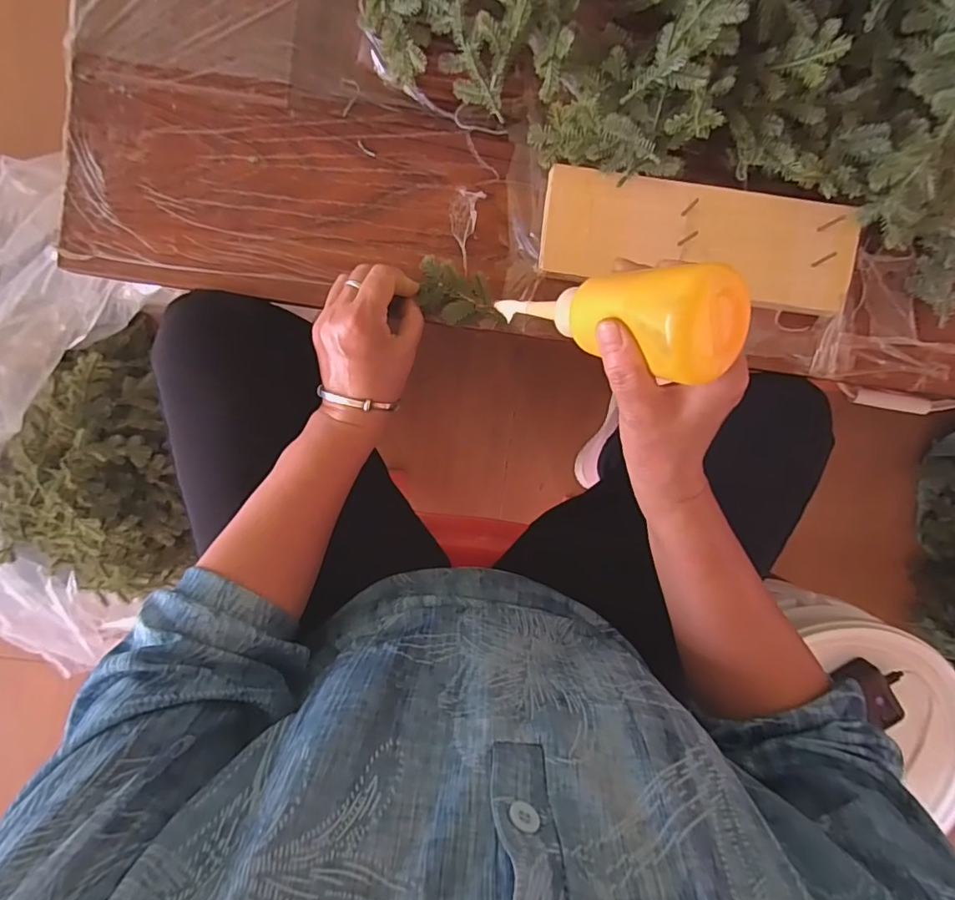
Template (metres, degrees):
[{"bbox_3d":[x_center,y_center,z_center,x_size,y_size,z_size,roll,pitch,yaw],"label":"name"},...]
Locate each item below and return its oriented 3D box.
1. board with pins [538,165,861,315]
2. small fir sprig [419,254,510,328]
[{"bbox_3d":[0.172,-0.163,0.405,0.240,0.024,0.079,8,96,-3],"label":"board with pins"},{"bbox_3d":[-0.013,-0.119,0.408,0.073,0.018,0.042,18,95,-4],"label":"small fir sprig"}]

